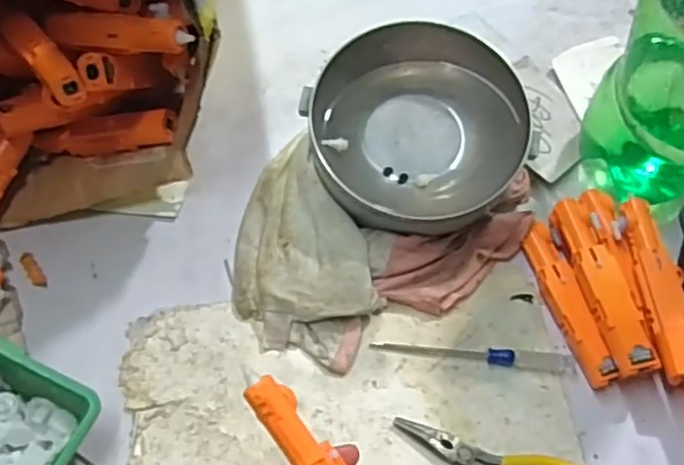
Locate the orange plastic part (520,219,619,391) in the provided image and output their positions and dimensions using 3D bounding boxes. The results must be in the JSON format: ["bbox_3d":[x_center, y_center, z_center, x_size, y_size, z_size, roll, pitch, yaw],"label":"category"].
[{"bbox_3d":[0.149,0.046,0.444,0.021,0.023,0.112,-12,62,-9],"label":"orange plastic part"}]

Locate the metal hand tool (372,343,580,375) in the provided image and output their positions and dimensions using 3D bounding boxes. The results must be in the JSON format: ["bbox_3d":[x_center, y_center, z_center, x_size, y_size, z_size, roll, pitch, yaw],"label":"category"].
[{"bbox_3d":[0.084,0.078,0.433,0.129,0.010,0.012,6,60,1],"label":"metal hand tool"}]

